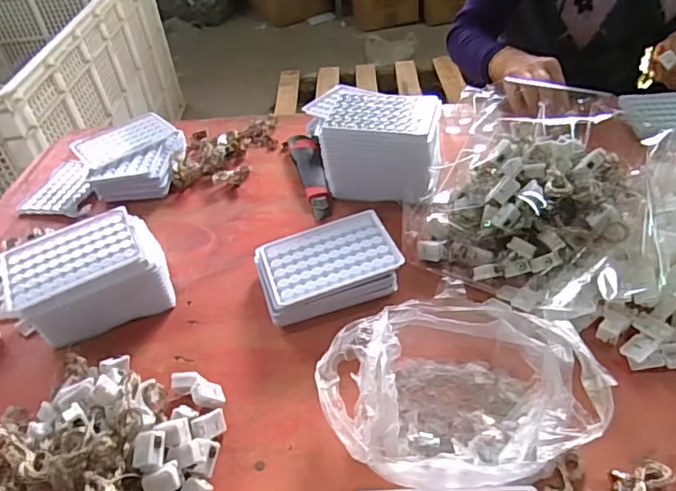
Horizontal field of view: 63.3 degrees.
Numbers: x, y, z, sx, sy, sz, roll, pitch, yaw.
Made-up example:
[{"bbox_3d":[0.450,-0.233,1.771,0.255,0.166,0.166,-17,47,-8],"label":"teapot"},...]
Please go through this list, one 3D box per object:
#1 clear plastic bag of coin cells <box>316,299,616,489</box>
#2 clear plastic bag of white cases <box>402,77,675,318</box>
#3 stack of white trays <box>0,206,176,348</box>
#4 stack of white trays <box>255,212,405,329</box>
[{"bbox_3d":[0.091,0.118,0.440,0.197,0.060,0.160,-17,43,-11],"label":"clear plastic bag of coin cells"},{"bbox_3d":[0.194,-0.044,0.548,0.246,0.129,0.190,16,47,23],"label":"clear plastic bag of white cases"},{"bbox_3d":[-0.258,0.033,0.572,0.147,0.069,0.108,-24,45,-17],"label":"stack of white trays"},{"bbox_3d":[-0.011,0.024,0.569,0.139,0.042,0.099,-16,43,-9],"label":"stack of white trays"}]

